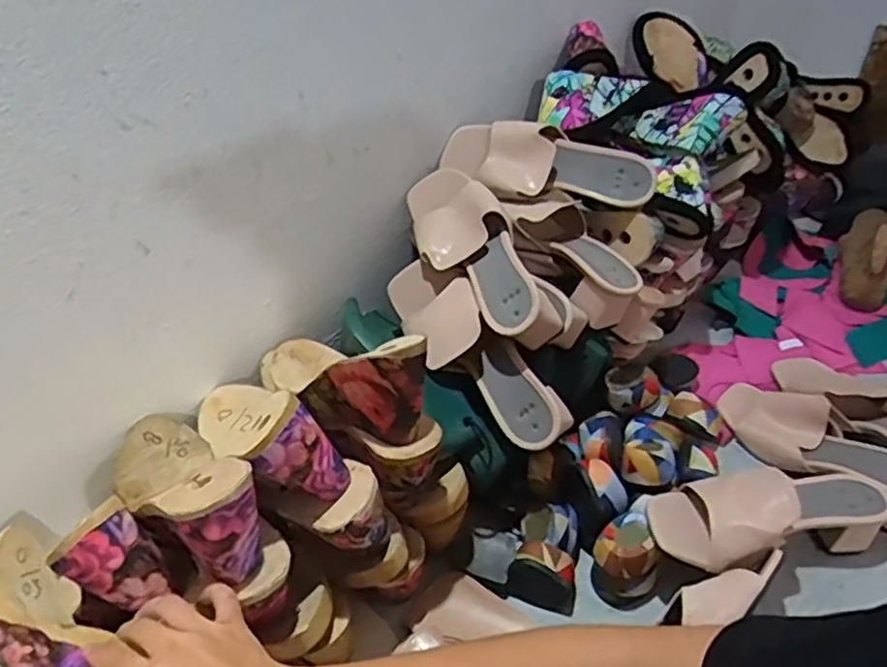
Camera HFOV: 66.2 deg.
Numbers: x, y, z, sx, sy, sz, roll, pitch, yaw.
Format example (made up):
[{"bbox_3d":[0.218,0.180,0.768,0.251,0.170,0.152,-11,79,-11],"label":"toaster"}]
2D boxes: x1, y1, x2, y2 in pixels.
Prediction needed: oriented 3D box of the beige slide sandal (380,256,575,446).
[{"bbox_3d":[0.031,0.012,0.680,0.087,0.078,0.240,-30,65,-28],"label":"beige slide sandal"}]

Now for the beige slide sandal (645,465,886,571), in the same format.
[{"bbox_3d":[0.306,0.172,0.654,0.228,0.075,0.095,-13,40,-9],"label":"beige slide sandal"}]

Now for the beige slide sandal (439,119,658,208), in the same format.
[{"bbox_3d":[0.112,-0.186,0.750,0.233,0.062,0.074,13,43,21],"label":"beige slide sandal"}]

